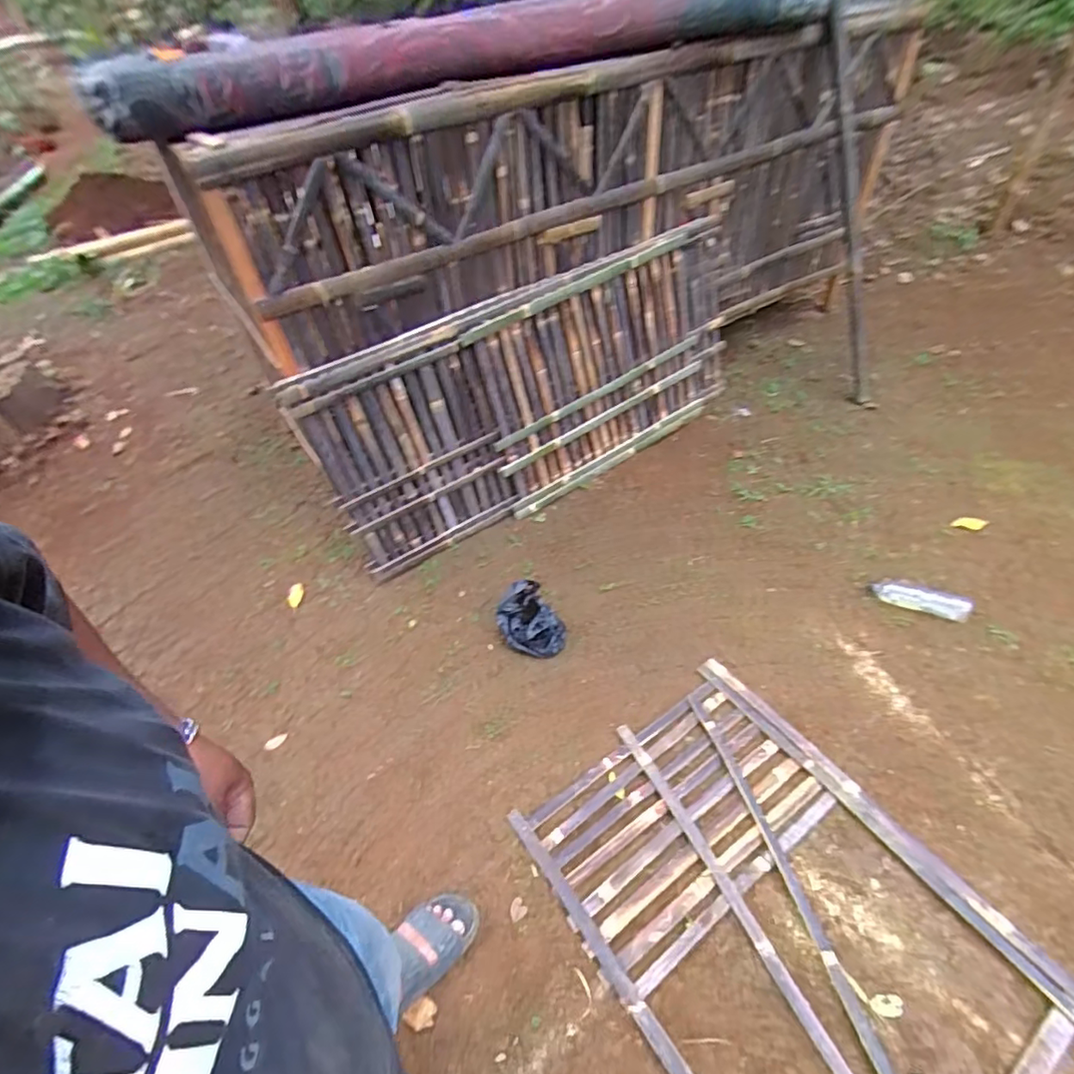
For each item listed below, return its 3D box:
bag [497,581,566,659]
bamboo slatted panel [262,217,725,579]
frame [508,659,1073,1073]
[{"bbox_3d":[-0.020,0.239,1.513,0.144,0.141,0.184,-37,56,-26],"label":"bag"},{"bbox_3d":[0.054,-0.494,1.834,1.564,0.667,0.158,-28,35,-15],"label":"bamboo slatted panel"},{"bbox_3d":[0.457,0.729,1.079,0.655,0.041,0.842,-30,53,-21],"label":"frame"}]

